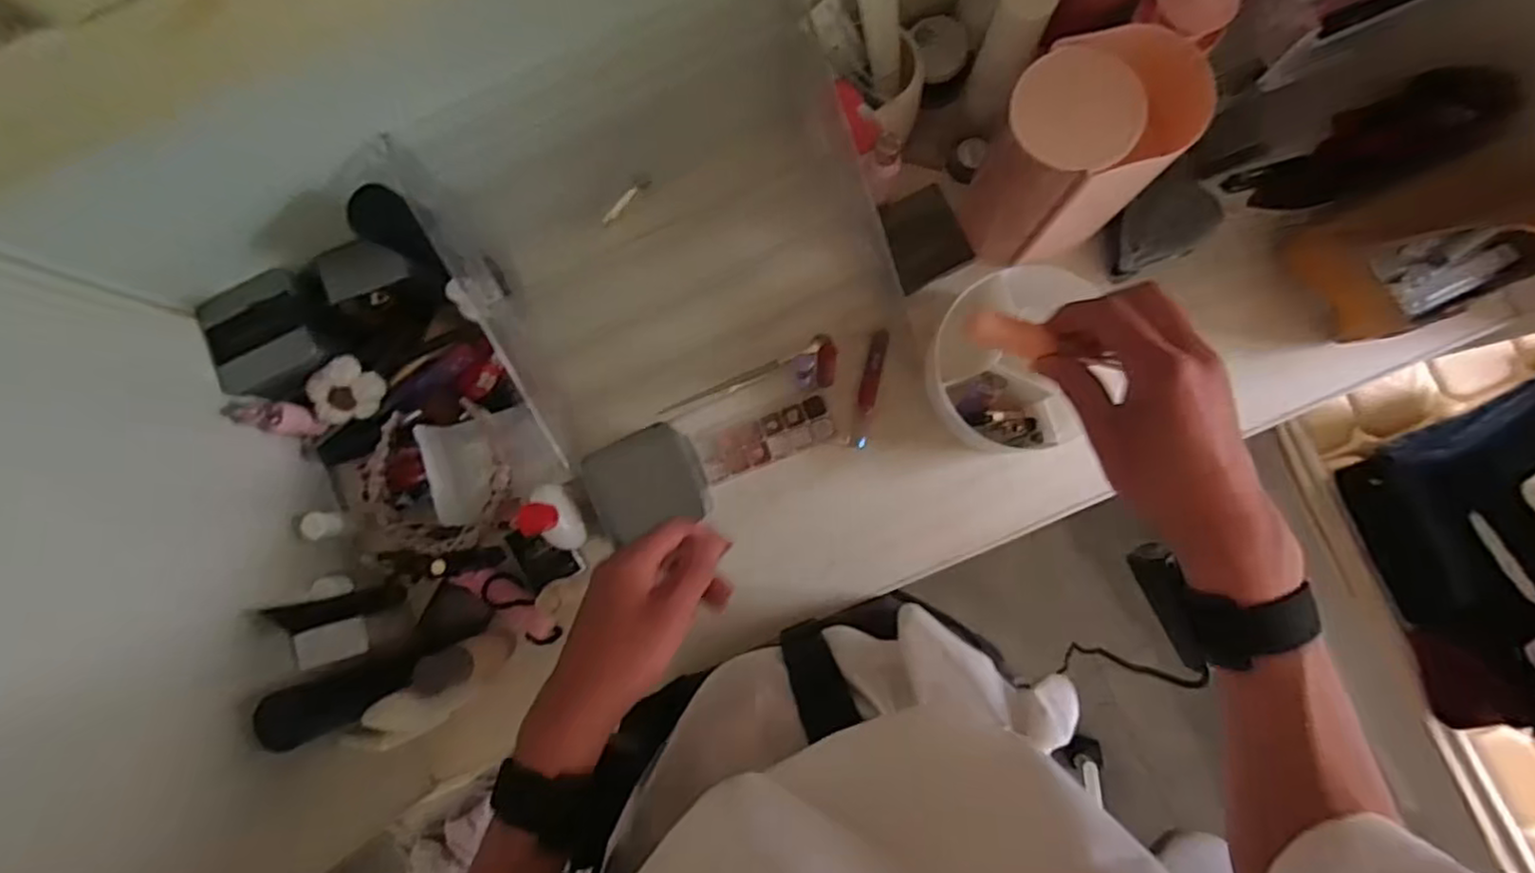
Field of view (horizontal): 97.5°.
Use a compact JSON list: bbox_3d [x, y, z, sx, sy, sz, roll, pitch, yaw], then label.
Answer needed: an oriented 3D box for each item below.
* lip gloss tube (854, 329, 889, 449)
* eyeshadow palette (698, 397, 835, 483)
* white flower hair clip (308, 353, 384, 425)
[{"bbox_3d":[0.093,-0.043,0.617,0.018,0.012,0.107,13,85,5],"label":"lip gloss tube"},{"bbox_3d":[-0.002,0.001,0.625,0.125,0.011,0.044,-21,83,2],"label":"eyeshadow palette"},{"bbox_3d":[-0.380,-0.038,0.603,0.064,0.015,0.054,-33,115,9],"label":"white flower hair clip"}]

